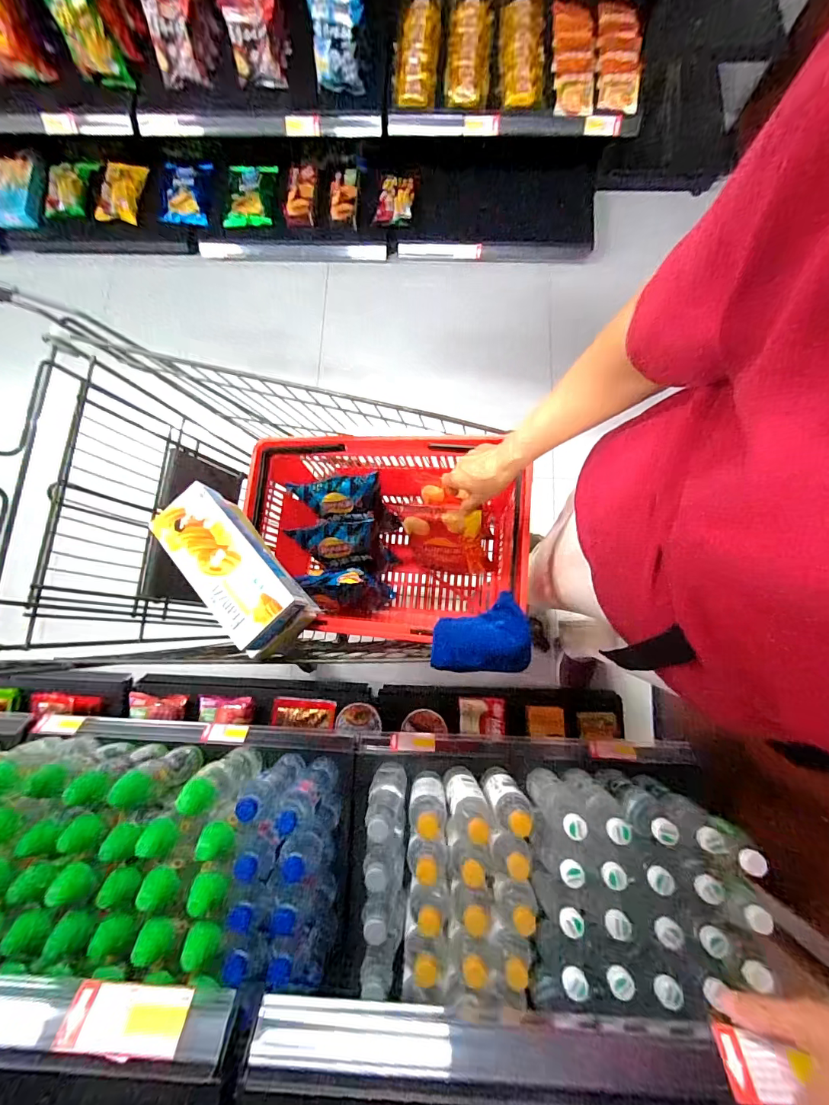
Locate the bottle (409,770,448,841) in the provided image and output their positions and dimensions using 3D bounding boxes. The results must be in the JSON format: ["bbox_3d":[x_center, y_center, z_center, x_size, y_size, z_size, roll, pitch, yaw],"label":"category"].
[{"bbox_3d":[0.023,0.448,0.787,0.061,0.184,0.056,0,79,1],"label":"bottle"}]

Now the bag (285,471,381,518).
[{"bbox_3d":[-0.145,-0.098,0.824,0.167,0.050,0.096,-4,115,3],"label":"bag"}]

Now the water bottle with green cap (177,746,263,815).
[{"bbox_3d":[-0.346,0.409,0.794,0.061,0.202,0.074,-41,81,-6],"label":"water bottle with green cap"}]

